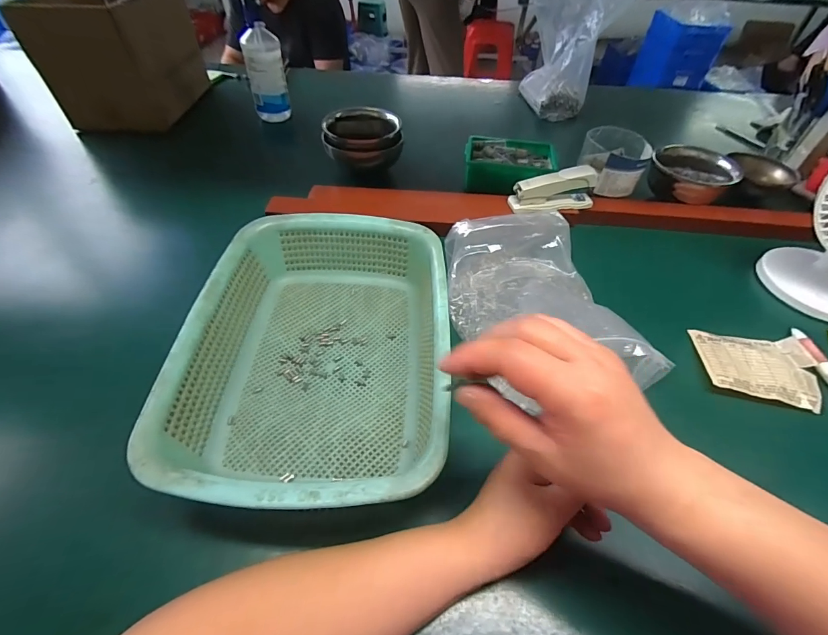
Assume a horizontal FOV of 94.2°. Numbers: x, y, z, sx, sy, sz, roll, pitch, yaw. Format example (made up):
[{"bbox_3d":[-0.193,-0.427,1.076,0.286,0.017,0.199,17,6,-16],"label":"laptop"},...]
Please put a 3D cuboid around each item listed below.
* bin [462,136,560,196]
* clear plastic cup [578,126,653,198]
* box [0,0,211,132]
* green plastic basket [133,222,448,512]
[{"bbox_3d":[0.159,-0.256,0.651,0.151,0.055,0.098,5,48,1],"label":"bin"},{"bbox_3d":[0.311,-0.244,0.606,0.096,0.066,0.095,2,48,-2],"label":"clear plastic cup"},{"bbox_3d":[-0.521,-0.473,0.698,0.141,0.185,0.259,4,48,0],"label":"box"},{"bbox_3d":[-0.082,0.029,0.360,0.219,0.084,0.294,4,48,0],"label":"green plastic basket"}]

